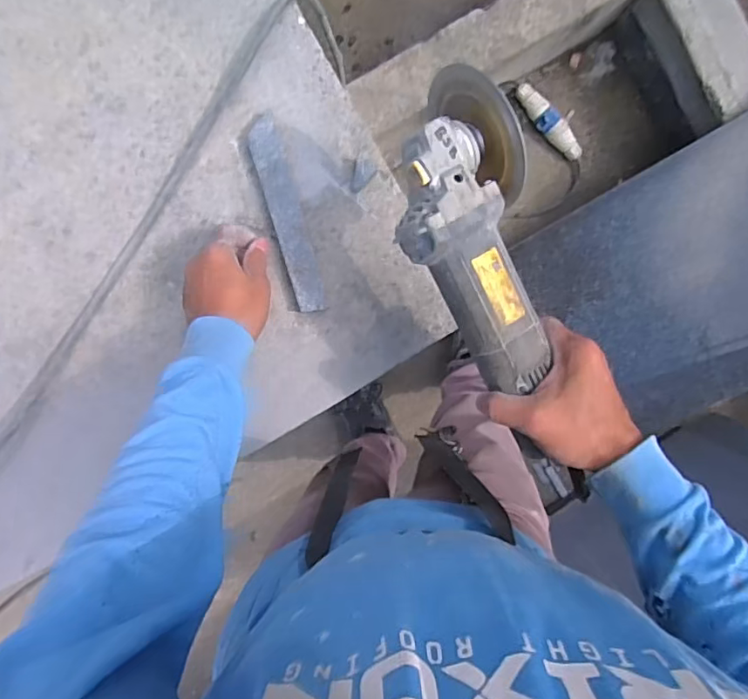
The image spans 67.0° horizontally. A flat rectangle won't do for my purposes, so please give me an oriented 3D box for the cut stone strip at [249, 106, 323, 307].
[{"bbox_3d":[-0.087,-0.132,0.564,0.031,0.023,0.191,-16,95,1],"label":"cut stone strip"}]

